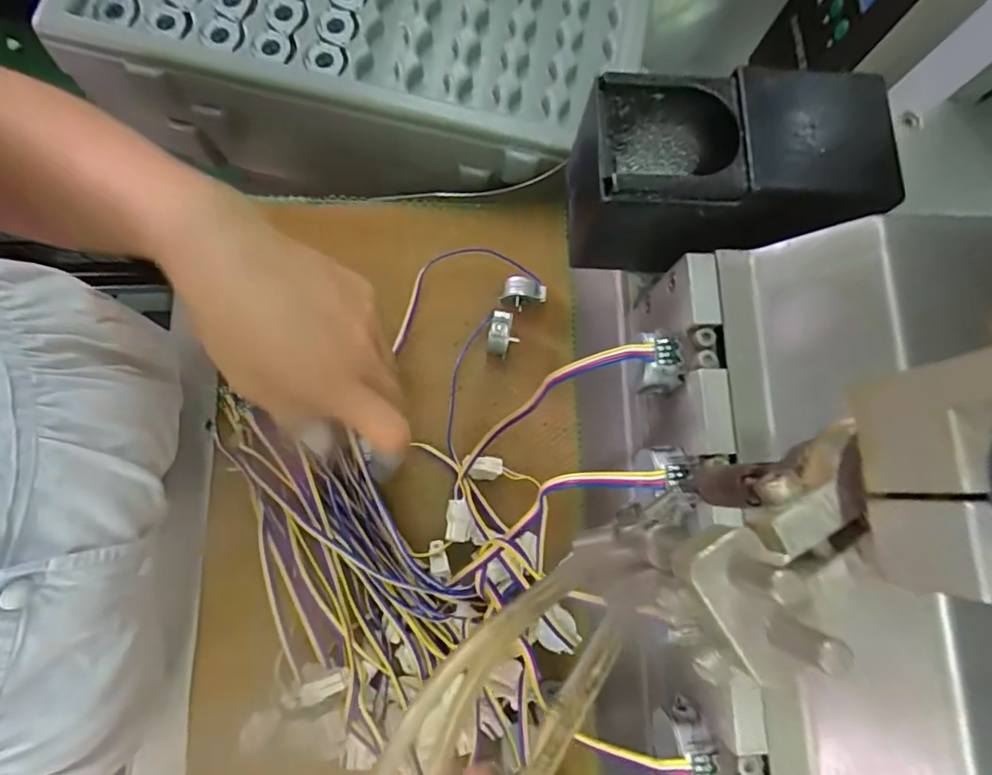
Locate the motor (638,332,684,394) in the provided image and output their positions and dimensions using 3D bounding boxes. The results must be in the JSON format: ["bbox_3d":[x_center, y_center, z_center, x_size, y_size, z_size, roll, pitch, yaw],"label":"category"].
[{"bbox_3d":[0.059,-0.009,0.186,0.013,0.016,0.020,-12,80,-3],"label":"motor"}]

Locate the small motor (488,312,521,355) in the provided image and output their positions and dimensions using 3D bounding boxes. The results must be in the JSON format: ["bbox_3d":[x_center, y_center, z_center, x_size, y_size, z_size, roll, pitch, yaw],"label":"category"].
[{"bbox_3d":[0.005,-0.037,0.338,0.019,0.019,0.027,9,78,-2],"label":"small motor"}]

